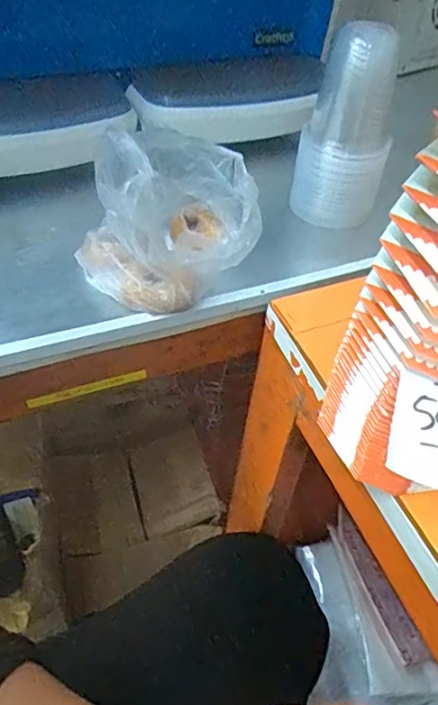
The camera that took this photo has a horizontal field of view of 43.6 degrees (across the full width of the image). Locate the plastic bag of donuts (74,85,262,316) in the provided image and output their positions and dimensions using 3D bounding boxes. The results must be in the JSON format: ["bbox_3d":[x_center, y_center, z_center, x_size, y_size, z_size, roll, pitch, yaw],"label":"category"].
[{"bbox_3d":[-0.037,-0.120,0.481,0.148,0.125,0.116,-26,55,-26],"label":"plastic bag of donuts"}]

